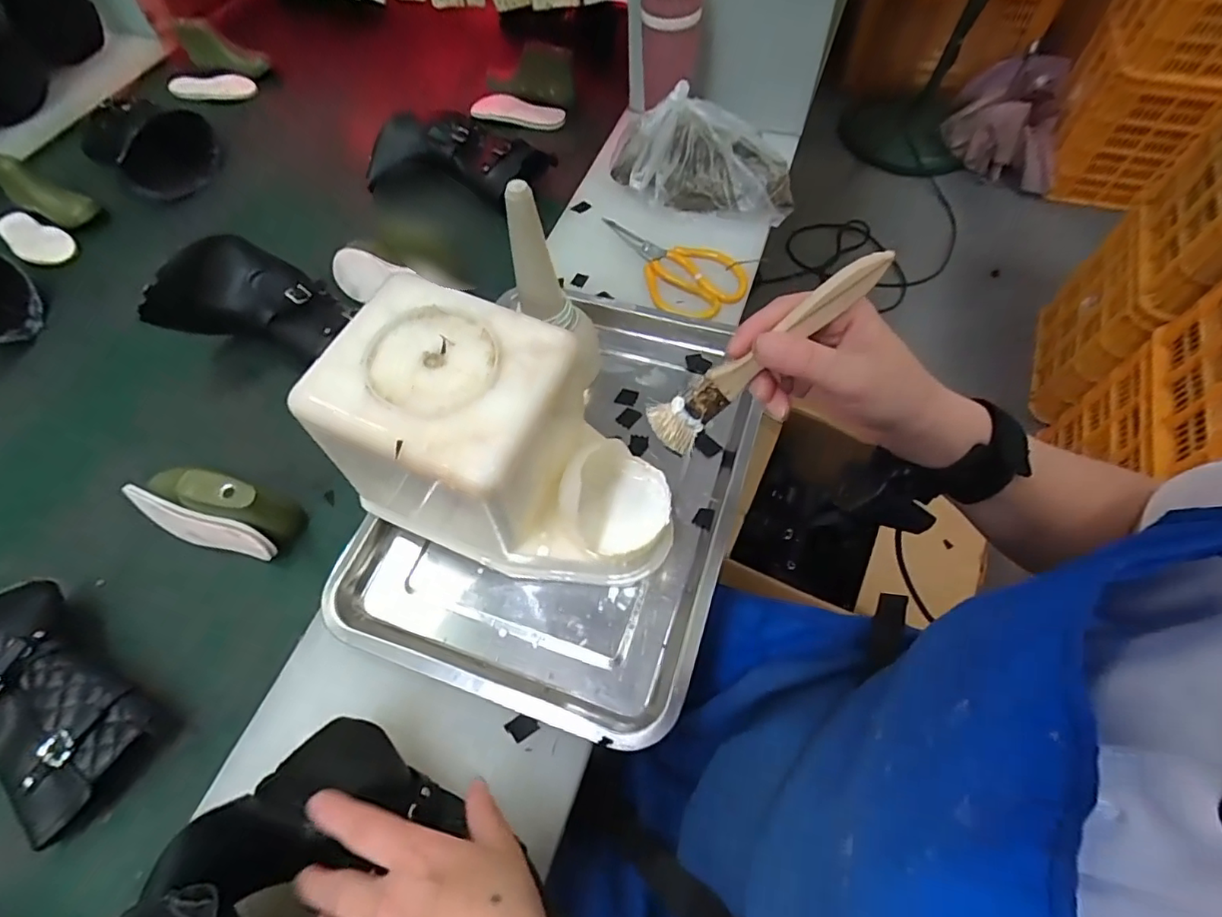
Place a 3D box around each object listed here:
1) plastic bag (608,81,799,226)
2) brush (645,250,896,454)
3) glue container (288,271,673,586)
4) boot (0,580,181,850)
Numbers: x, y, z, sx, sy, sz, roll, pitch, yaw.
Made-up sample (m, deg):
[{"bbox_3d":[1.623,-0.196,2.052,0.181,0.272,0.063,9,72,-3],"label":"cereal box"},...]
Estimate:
[{"bbox_3d":[0.105,-0.346,0.650,0.212,0.095,0.100,6,61,6],"label":"plastic bag"},{"bbox_3d":[0.080,-0.055,0.292,0.139,0.021,0.021,-39,62,16],"label":"brush"},{"bbox_3d":[-0.070,0.001,0.415,0.221,0.176,0.124,21,63,13],"label":"glue container"},{"bbox_3d":[-0.469,0.210,0.436,0.195,0.071,0.160,33,67,19],"label":"boot"}]

